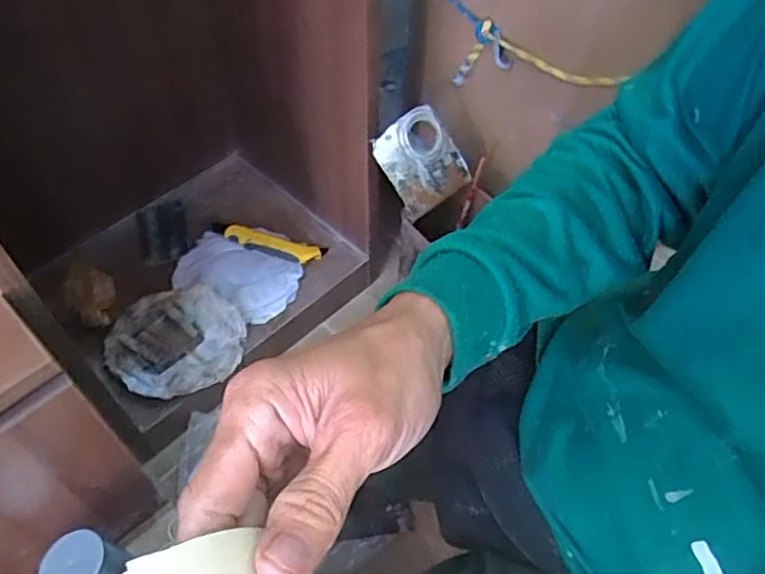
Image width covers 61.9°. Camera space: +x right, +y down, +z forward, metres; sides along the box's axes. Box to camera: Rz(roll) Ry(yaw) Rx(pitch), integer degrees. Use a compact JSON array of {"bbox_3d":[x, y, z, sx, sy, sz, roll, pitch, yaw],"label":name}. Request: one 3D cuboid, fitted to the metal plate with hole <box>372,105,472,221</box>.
[{"bbox_3d":[0.050,-0.158,0.784,0.111,0.112,0.015,-36,18,-23],"label":"metal plate with hole"}]

